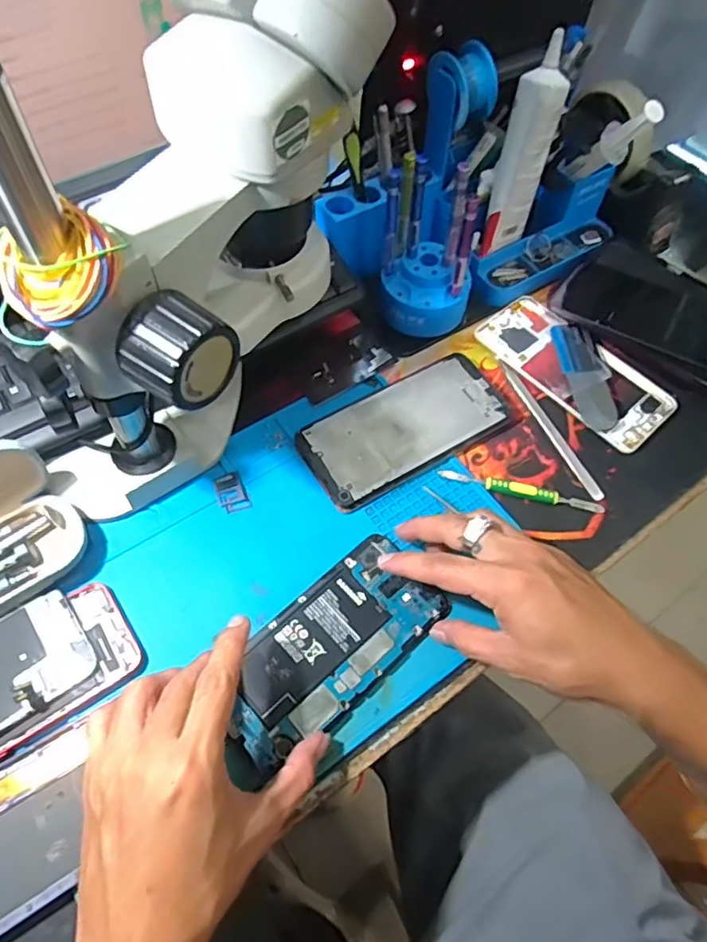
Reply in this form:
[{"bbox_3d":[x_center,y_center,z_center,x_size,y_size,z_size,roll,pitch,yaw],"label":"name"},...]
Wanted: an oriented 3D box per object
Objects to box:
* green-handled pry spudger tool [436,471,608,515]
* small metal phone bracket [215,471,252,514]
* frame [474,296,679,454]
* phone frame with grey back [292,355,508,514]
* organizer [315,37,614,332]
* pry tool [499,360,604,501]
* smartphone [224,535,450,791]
[{"bbox_3d":[0.125,0.015,0.444,0.120,0.005,0.012,11,60,3],"label":"green-handled pry spudger tool"},{"bbox_3d":[-0.088,0.015,0.432,0.021,0.005,0.030,-19,63,-14],"label":"small metal phone bracket"},{"bbox_3d":[0.185,-0.086,0.503,0.079,0.008,0.167,-39,69,-23],"label":"frame"},{"bbox_3d":[0.039,-0.034,0.460,0.160,0.011,0.075,-28,66,-18],"label":"phone frame with grey back"},{"bbox_3d":[0.110,-0.236,0.499,0.252,0.150,0.136,-27,65,-18],"label":"organizer"},{"bbox_3d":[0.156,-0.036,0.473,0.010,0.005,0.138,-21,64,-15],"label":"pry tool"},{"bbox_3d":[-0.017,0.112,0.374,0.075,0.008,0.157,39,64,17],"label":"smartphone"}]

